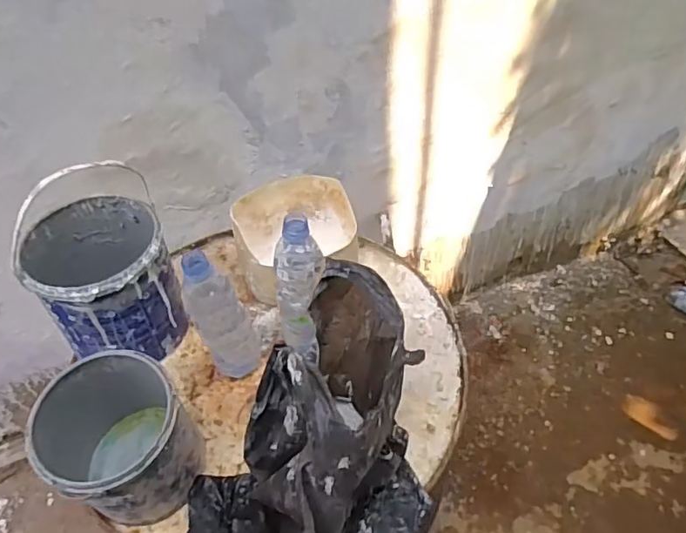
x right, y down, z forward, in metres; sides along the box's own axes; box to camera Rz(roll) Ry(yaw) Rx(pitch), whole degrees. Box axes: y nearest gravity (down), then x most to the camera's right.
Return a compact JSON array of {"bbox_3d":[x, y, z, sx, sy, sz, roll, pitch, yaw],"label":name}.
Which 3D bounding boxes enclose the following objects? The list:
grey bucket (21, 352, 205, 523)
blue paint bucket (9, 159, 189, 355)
[{"bbox_3d":[-0.256,0.206,0.651,0.147,0.168,0.156,-2,47,2],"label":"grey bucket"},{"bbox_3d":[-0.331,0.025,0.791,0.166,0.201,0.187,-28,51,-21],"label":"blue paint bucket"}]

